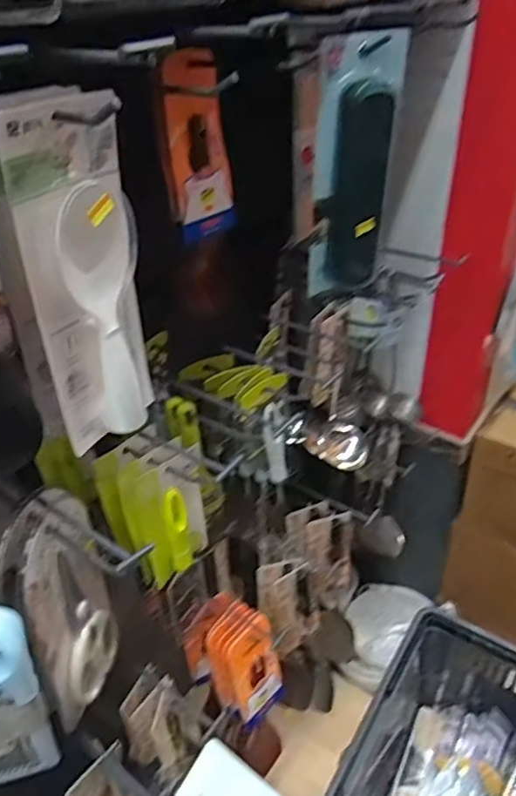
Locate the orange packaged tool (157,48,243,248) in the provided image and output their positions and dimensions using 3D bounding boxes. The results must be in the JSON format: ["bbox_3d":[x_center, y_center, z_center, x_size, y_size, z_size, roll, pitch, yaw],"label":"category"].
[{"bbox_3d":[-0.062,-0.253,0.604,0.020,0.173,0.082,20,39,36],"label":"orange packaged tool"}]

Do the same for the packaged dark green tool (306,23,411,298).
[{"bbox_3d":[0.105,-0.245,0.662,0.092,0.265,0.048,3,36,8],"label":"packaged dark green tool"}]

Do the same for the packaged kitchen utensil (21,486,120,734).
[{"bbox_3d":[-0.185,0.211,0.609,0.033,0.249,0.126,2,36,7],"label":"packaged kitchen utensil"}]

